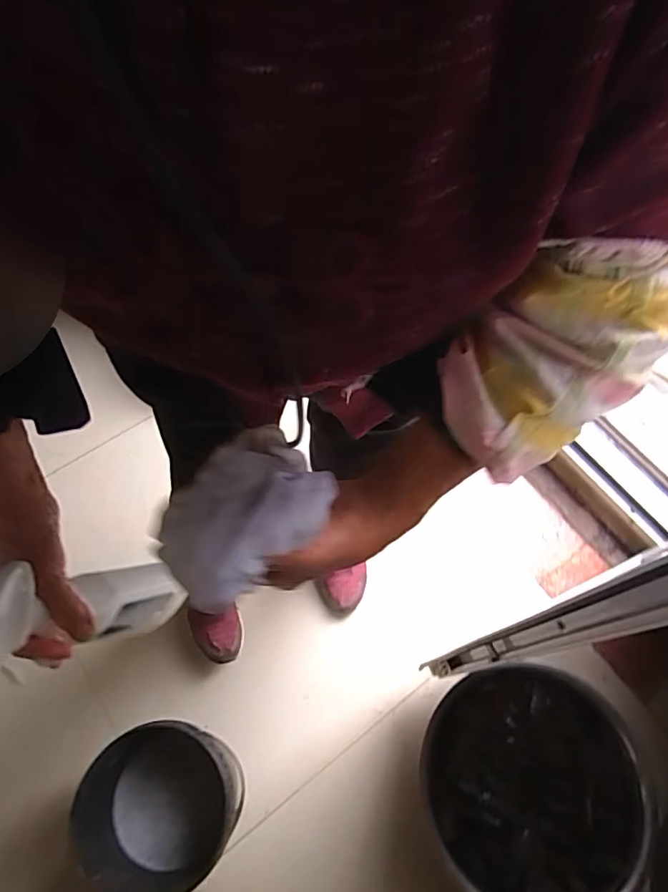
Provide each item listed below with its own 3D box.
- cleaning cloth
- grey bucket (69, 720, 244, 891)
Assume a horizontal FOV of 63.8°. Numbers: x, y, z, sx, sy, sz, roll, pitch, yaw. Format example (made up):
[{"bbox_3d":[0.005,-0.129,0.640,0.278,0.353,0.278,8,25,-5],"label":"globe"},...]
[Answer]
[{"bbox_3d":[-0.059,0.038,0.334,0.105,0.045,0.084,-43,80,-12],"label":"cleaning cloth"},{"bbox_3d":[-0.253,0.544,0.835,0.215,0.204,0.195,-22,77,-8],"label":"grey bucket"}]

